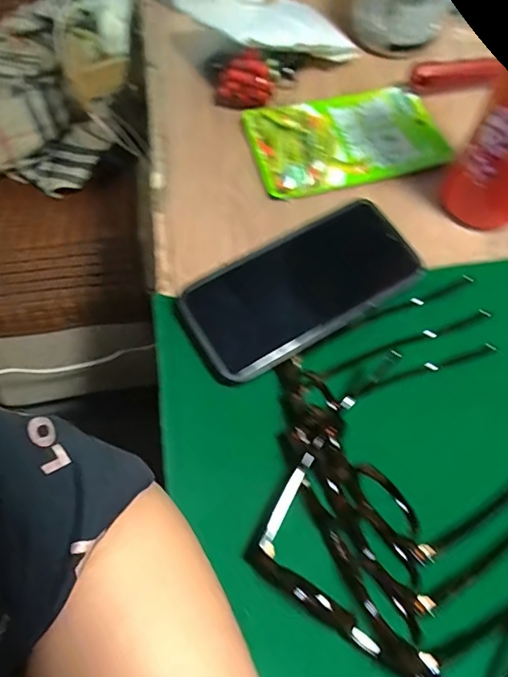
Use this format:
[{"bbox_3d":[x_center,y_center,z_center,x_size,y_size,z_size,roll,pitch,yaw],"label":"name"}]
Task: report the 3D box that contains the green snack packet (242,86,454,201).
[{"bbox_3d":[0.079,-0.174,0.403,0.161,0.004,0.104,-14,66,-6],"label":"green snack packet"}]

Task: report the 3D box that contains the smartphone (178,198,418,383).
[{"bbox_3d":[0.036,-0.036,0.331,0.167,0.019,0.079,-30,69,-13],"label":"smartphone"}]

